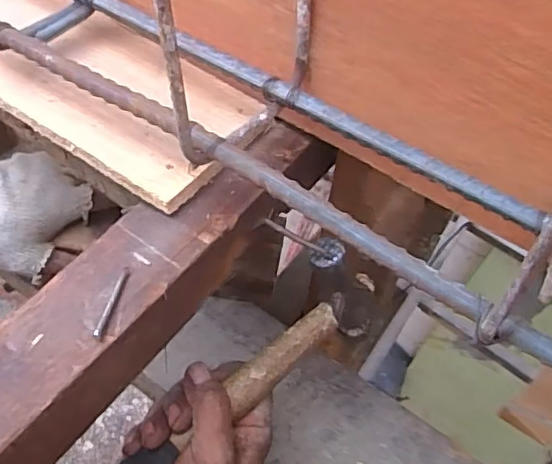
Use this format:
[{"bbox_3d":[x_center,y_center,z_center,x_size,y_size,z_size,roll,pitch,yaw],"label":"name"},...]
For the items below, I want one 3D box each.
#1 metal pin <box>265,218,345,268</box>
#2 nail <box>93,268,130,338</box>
[{"bbox_3d":[0.017,0.007,0.373,0.057,0.015,0.019,23,54,-23],"label":"metal pin"},{"bbox_3d":[-0.083,0.035,0.291,0.004,0.004,0.040,14,57,5],"label":"nail"}]

